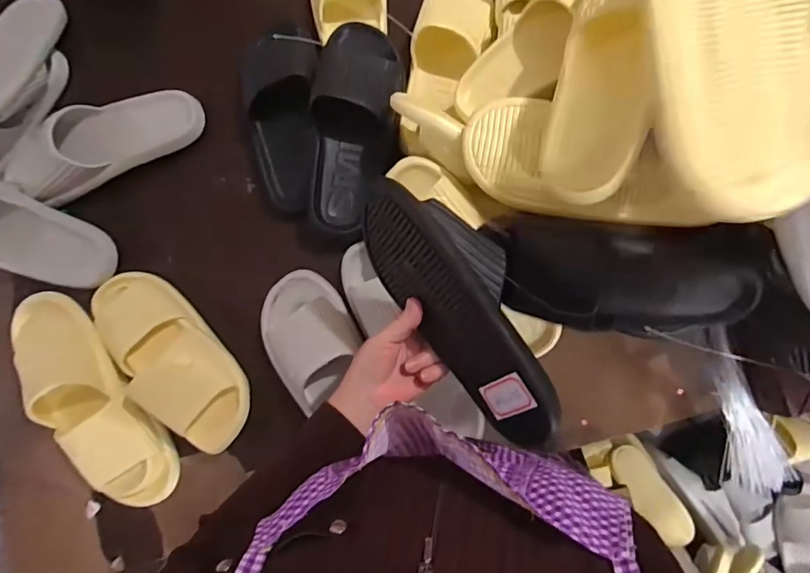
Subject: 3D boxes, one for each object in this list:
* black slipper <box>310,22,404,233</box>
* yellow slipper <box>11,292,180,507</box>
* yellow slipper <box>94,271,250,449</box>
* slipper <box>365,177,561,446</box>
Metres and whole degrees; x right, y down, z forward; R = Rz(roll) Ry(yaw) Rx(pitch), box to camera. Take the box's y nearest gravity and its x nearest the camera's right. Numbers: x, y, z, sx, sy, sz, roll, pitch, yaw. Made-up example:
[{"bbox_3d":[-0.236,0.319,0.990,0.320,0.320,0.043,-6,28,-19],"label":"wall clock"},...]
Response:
[{"bbox_3d":[-0.062,-0.202,0.620,0.112,0.072,0.270,2,84,4],"label":"black slipper"},{"bbox_3d":[-0.392,0.147,0.608,0.118,0.065,0.284,-41,83,-1],"label":"yellow slipper"},{"bbox_3d":[-0.293,0.084,0.612,0.113,0.067,0.264,-41,83,-1],"label":"yellow slipper"},{"bbox_3d":[0.057,0.016,0.472,0.078,0.109,0.268,-32,87,-40],"label":"slipper"}]

